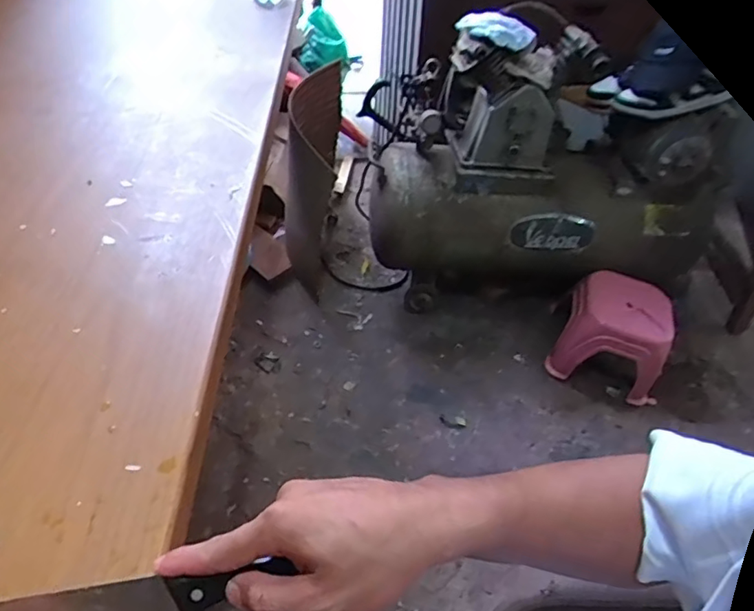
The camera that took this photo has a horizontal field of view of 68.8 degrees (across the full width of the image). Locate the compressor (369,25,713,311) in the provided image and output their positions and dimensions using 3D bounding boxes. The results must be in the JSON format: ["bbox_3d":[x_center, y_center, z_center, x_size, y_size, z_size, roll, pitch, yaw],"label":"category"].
[{"bbox_3d":[0.431,-0.405,1.566,0.880,0.634,0.450,2,47,-6],"label":"compressor"}]

